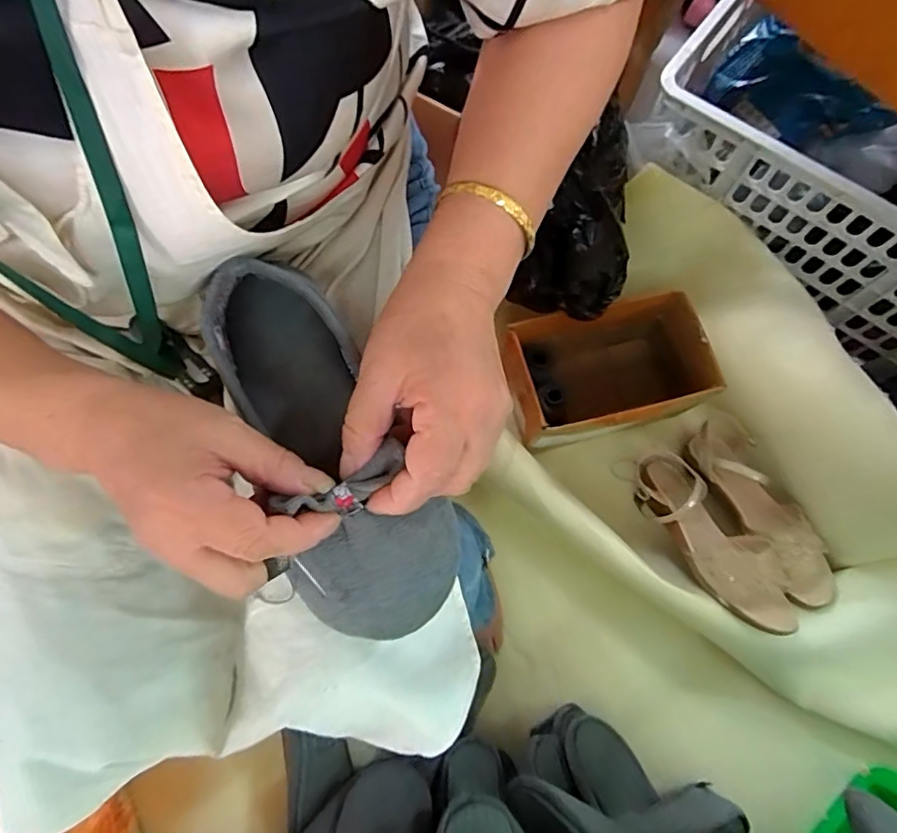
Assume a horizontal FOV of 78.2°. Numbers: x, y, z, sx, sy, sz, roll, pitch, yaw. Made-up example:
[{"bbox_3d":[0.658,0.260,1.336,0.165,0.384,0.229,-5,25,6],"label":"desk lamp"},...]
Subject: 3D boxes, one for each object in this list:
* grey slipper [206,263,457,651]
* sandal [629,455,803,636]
[{"bbox_3d":[-0.073,0.010,0.302,0.087,0.063,0.219,-28,71,-6],"label":"grey slipper"},{"bbox_3d":[0.320,0.144,0.680,0.087,0.059,0.249,-24,49,-5],"label":"sandal"}]

